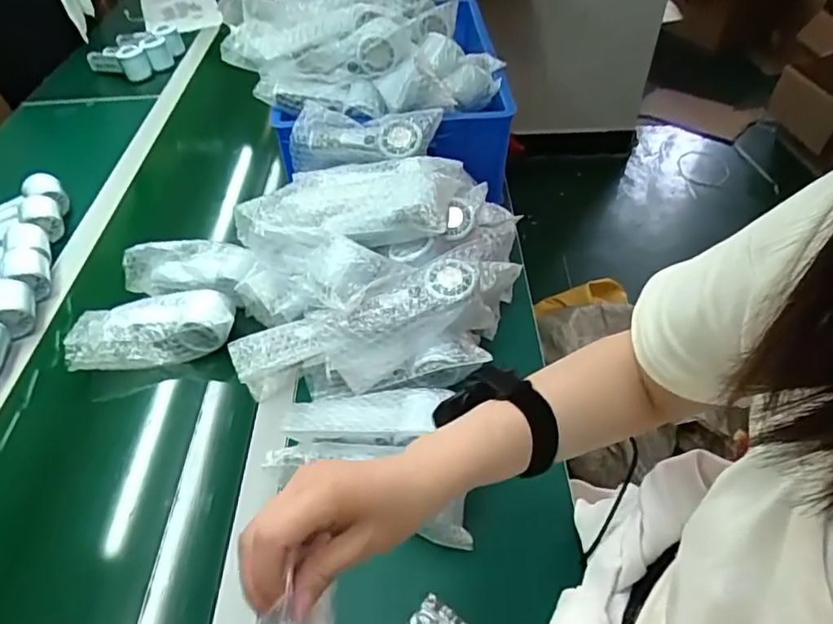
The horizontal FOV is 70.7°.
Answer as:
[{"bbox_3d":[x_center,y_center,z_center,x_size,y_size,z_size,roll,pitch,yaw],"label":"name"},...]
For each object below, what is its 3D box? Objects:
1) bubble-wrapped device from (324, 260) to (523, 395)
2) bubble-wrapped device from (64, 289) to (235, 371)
[{"bbox_3d":[-0.008,0.003,0.662,0.207,0.075,0.063,-29,50,-1],"label":"bubble-wrapped device"},{"bbox_3d":[-0.326,0.020,0.734,0.194,0.054,0.078,-9,47,-7],"label":"bubble-wrapped device"}]

